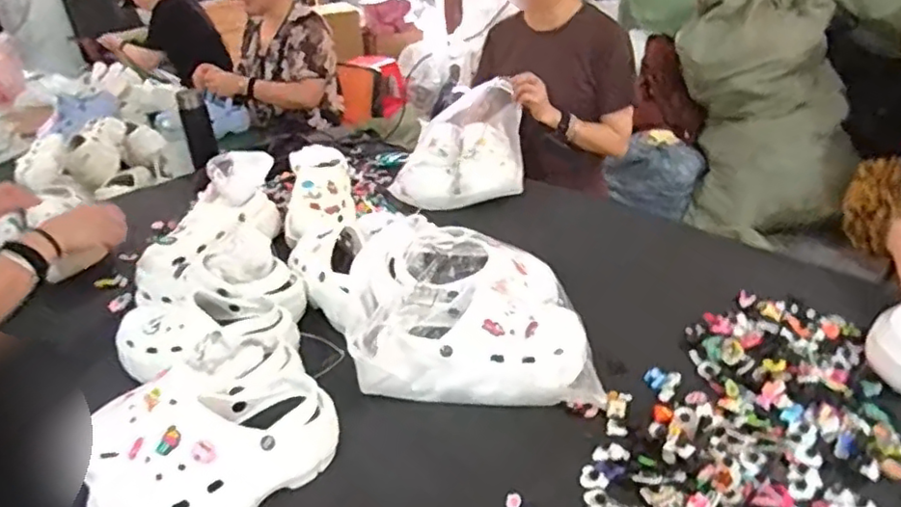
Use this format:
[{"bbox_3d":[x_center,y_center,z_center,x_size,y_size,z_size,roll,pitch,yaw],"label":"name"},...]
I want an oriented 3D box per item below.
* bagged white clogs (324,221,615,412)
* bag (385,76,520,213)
[{"bbox_3d":[0.020,0.077,0.784,0.305,0.148,0.209,-3,28,2],"label":"bagged white clogs"},{"bbox_3d":[0.018,-0.238,1.317,0.263,0.152,0.308,-4,29,2],"label":"bag"}]

